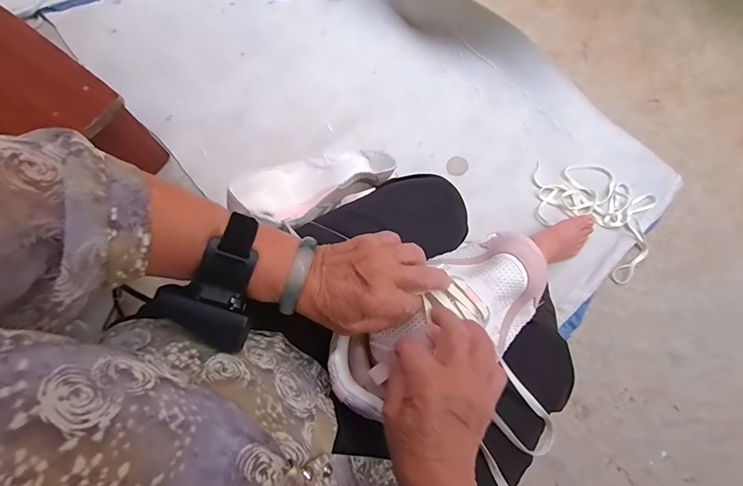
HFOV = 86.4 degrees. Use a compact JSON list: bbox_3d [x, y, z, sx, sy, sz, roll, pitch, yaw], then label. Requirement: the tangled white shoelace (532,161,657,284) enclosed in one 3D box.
[{"bbox_3d":[0.465,-0.070,0.838,0.262,0.016,0.200,32,78,8],"label":"tangled white shoelace"}]

